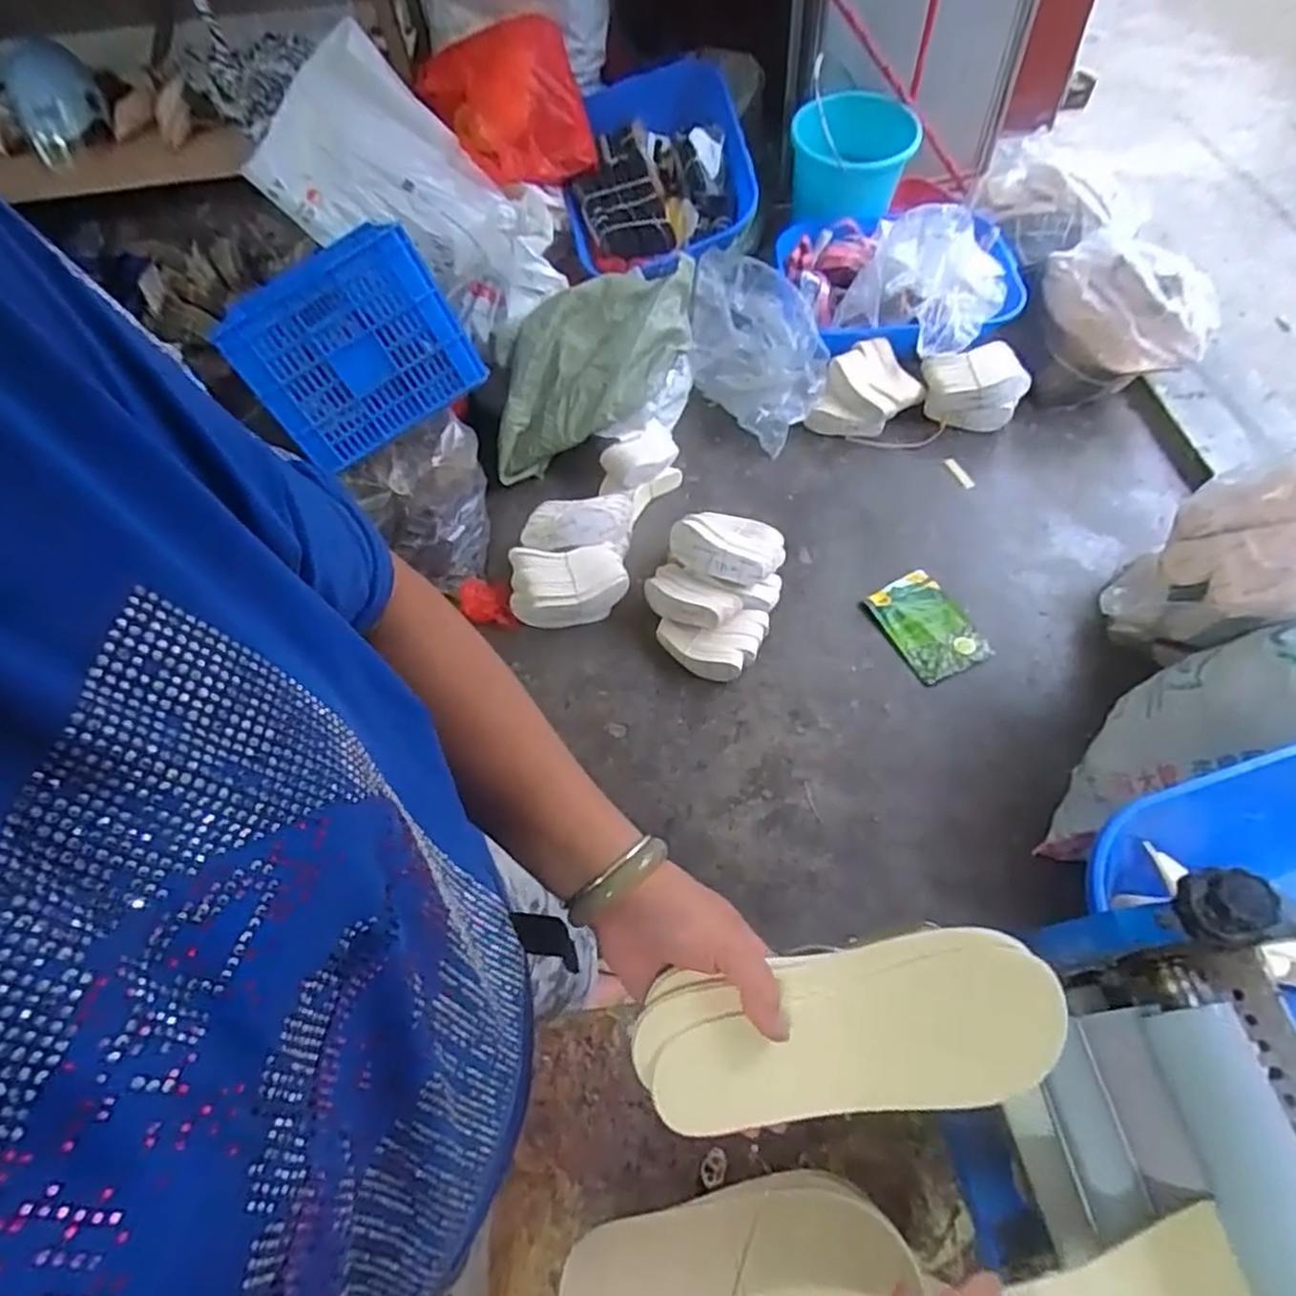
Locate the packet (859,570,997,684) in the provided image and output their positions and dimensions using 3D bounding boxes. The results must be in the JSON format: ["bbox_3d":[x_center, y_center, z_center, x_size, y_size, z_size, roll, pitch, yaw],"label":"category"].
[{"bbox_3d":[0.609,-0.048,1.627,0.179,0.018,0.251,-28,68,-10],"label":"packet"}]

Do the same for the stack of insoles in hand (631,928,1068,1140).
[{"bbox_3d":[0.106,0.208,0.406,0.216,0.048,0.081,-12,53,3],"label":"stack of insoles in hand"}]

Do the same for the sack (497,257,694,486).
[{"bbox_3d":[-0.158,-0.673,1.804,0.660,0.237,0.255,-37,50,22],"label":"sack"}]

